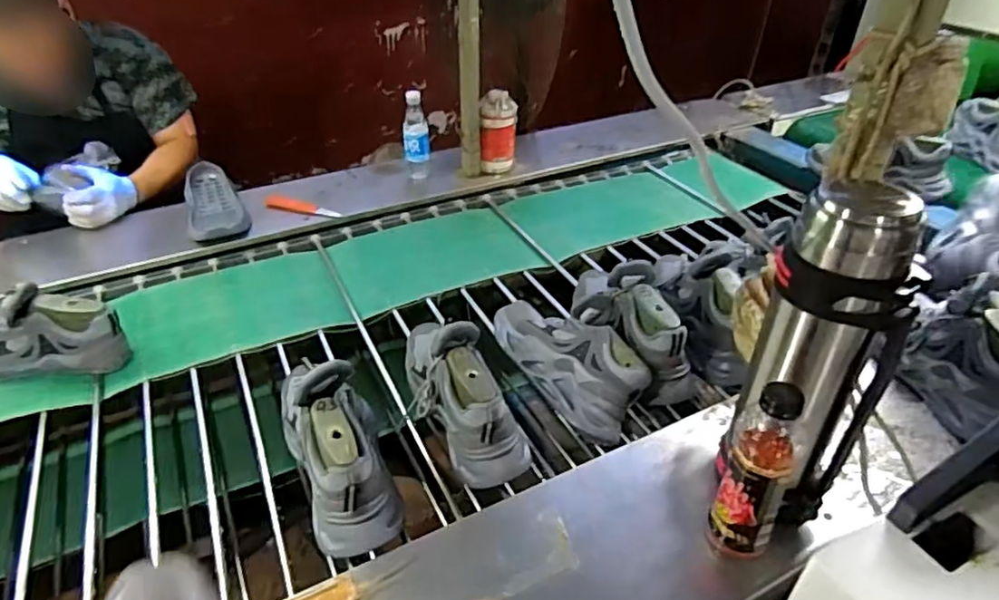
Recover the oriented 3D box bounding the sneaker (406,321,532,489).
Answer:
[{"bbox_3d":[-0.065,0.125,0.873,0.103,0.164,0.286,-22,42,-25],"label":"sneaker"}]

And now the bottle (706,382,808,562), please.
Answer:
[{"bbox_3d":[0.278,0.190,0.667,0.071,0.227,0.056,21,42,27],"label":"bottle"}]

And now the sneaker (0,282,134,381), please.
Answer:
[{"bbox_3d":[-0.738,0.053,0.967,0.249,0.127,0.099,1,37,3],"label":"sneaker"}]

